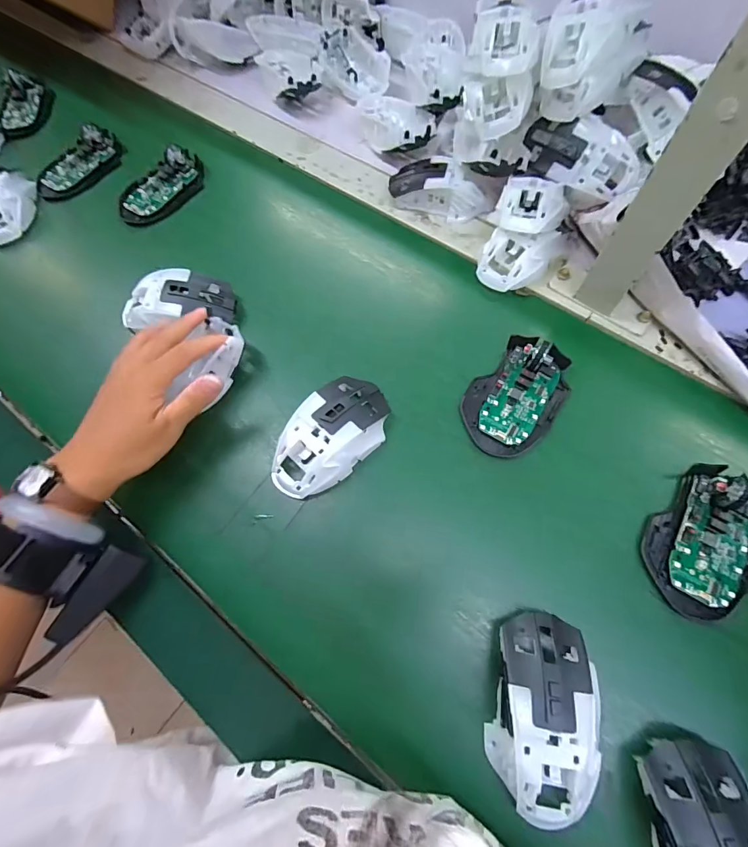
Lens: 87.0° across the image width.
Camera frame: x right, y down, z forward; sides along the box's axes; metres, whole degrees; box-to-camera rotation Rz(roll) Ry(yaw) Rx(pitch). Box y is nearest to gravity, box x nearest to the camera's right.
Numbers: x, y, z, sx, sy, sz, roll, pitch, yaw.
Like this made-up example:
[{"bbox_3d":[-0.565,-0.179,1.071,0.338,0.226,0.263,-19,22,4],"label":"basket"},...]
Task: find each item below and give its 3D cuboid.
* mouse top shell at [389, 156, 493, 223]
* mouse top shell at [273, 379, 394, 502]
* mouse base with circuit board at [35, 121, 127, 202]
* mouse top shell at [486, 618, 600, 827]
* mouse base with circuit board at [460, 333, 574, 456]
[{"bbox_3d":[0.072,-0.255,0.424,0.107,0.033,0.054,23,73,14],"label":"mouse top shell"},{"bbox_3d":[-0.036,0.010,0.326,0.062,0.036,0.118,41,80,18],"label":"mouse top shell"},{"bbox_3d":[-0.352,-0.311,0.466,0.048,0.024,0.111,36,76,17],"label":"mouse base with circuit board"},{"bbox_3d":[0.107,0.185,0.251,0.064,0.036,0.115,4,71,8],"label":"mouse top shell"},{"bbox_3d":[0.125,-0.027,0.338,0.071,0.032,0.110,37,77,18],"label":"mouse base with circuit board"}]

